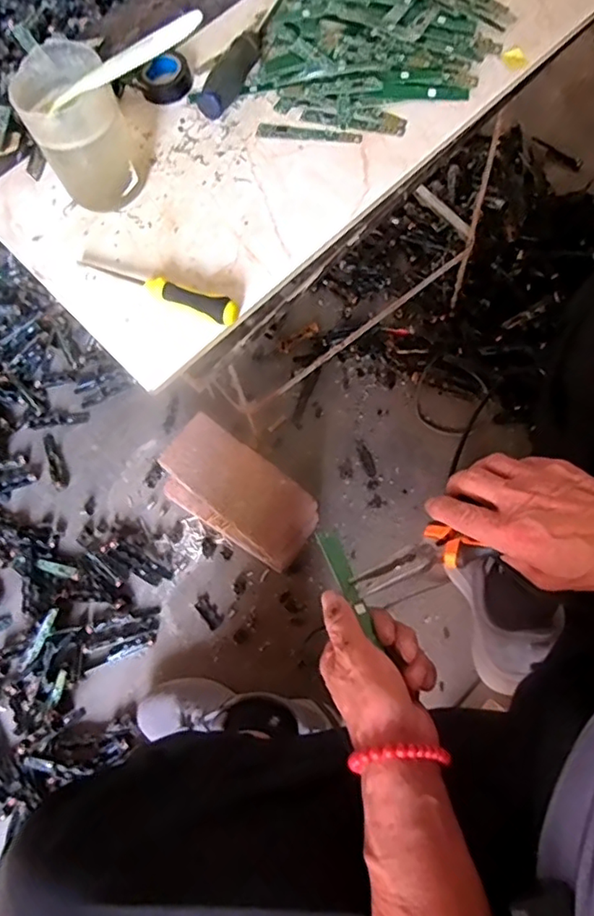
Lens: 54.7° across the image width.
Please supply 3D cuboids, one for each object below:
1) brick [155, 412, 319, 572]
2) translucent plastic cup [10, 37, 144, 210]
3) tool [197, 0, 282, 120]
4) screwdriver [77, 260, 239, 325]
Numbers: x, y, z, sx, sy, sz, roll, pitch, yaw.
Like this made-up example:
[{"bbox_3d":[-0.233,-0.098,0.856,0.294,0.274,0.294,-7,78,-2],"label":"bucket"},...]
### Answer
[{"bbox_3d":[-0.090,0.056,0.871,0.247,0.094,0.125,36,76,14],"label":"brick"},{"bbox_3d":[-0.182,-0.277,0.488,0.076,0.104,0.075,-2,68,5],"label":"translucent plastic cup"},{"bbox_3d":[-0.046,-0.415,0.572,0.029,0.026,0.201,18,71,13],"label":"tool"},{"bbox_3d":[-0.121,-0.146,0.488,0.159,0.024,0.018,22,72,14],"label":"screwdriver"}]

